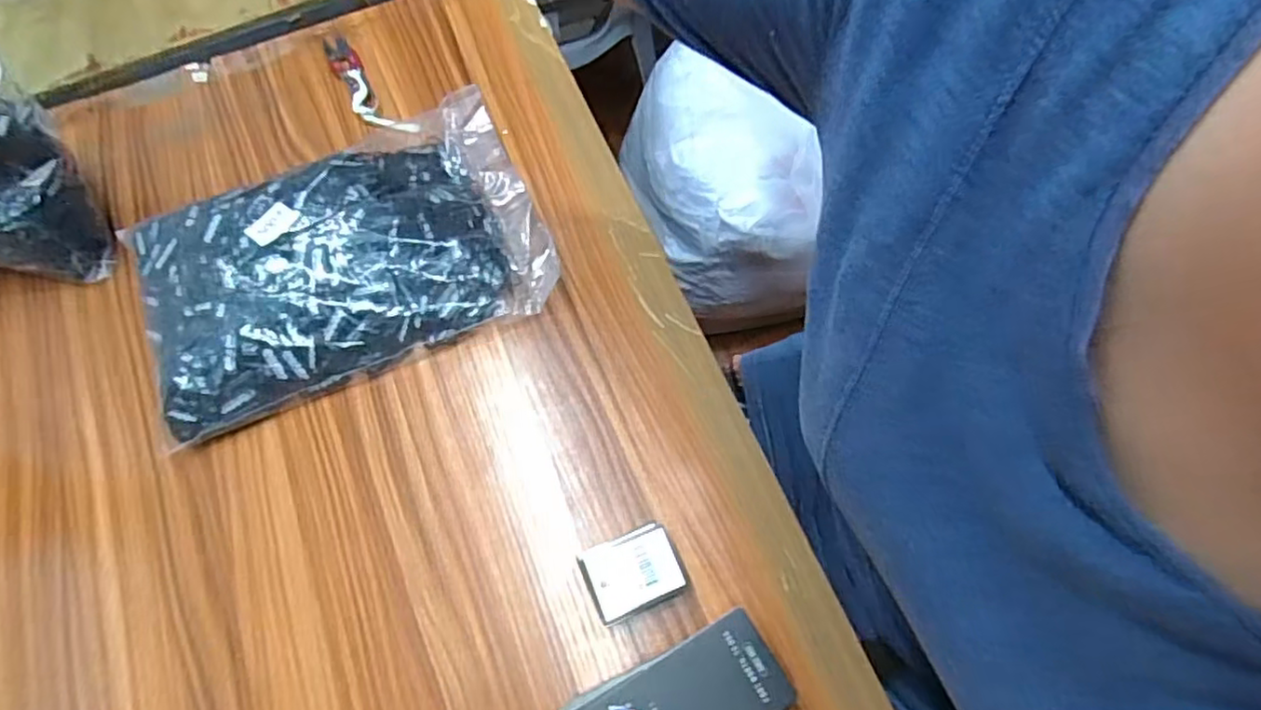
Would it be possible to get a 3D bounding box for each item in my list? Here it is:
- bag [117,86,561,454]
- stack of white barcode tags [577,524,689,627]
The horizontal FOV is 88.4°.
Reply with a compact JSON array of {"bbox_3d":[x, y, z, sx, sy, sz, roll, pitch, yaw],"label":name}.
[{"bbox_3d":[-0.205,-0.078,0.462,0.266,0.057,0.181,-22,70,-6],"label":"bag"},{"bbox_3d":[0.002,0.131,0.389,0.053,0.030,0.043,-22,70,-6],"label":"stack of white barcode tags"}]

